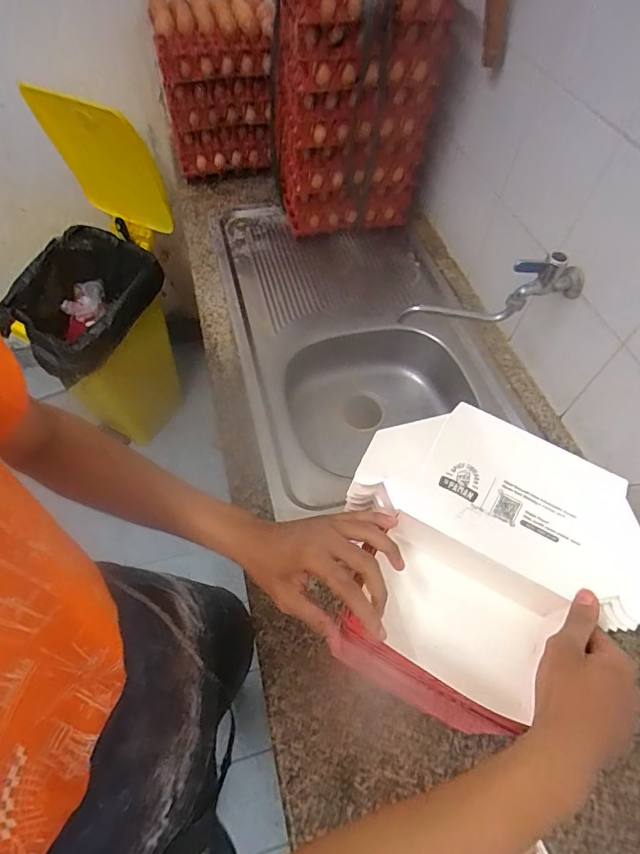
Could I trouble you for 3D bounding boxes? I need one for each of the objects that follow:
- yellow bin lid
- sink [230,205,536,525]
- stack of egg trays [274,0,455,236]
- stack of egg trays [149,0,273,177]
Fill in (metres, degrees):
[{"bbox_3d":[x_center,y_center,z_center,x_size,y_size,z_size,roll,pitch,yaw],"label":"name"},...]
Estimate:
[{"bbox_3d":[-0.575,-0.702,1.236,0.307,0.352,0.040,18,67,1],"label":"yellow bin lid"},{"bbox_3d":[0.073,-0.204,1.078,0.508,0.183,0.832,-10,58,-9],"label":"sink"},{"bbox_3d":[0.061,-0.698,0.972,0.276,0.497,0.282,-14,58,-12],"label":"stack of egg trays"},{"bbox_3d":[-0.259,-0.870,1.171,0.260,0.304,0.284,-7,57,-8],"label":"stack of egg trays"}]

